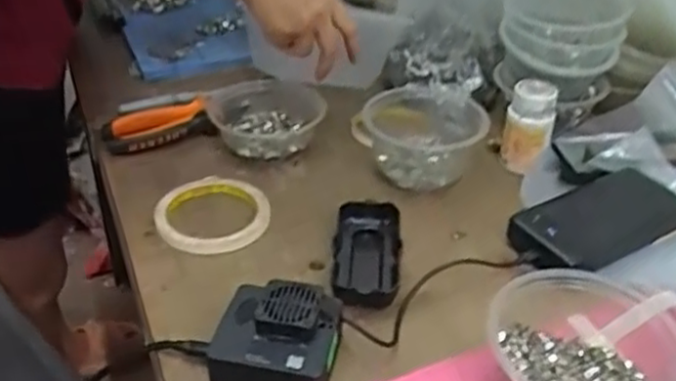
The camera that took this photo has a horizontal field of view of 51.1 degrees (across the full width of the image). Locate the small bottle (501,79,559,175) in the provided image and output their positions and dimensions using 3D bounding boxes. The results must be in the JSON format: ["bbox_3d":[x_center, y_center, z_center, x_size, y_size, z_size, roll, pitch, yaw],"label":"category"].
[{"bbox_3d":[0.183,-0.064,0.677,0.043,0.069,0.043,20,41,26],"label":"small bottle"}]

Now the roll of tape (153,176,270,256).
[{"bbox_3d":[-0.107,0.018,0.617,0.099,0.021,0.099,-2,37,1],"label":"roll of tape"}]

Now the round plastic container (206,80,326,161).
[{"bbox_3d":[-0.075,-0.073,0.729,0.118,0.044,0.118,1,35,-1],"label":"round plastic container"}]

